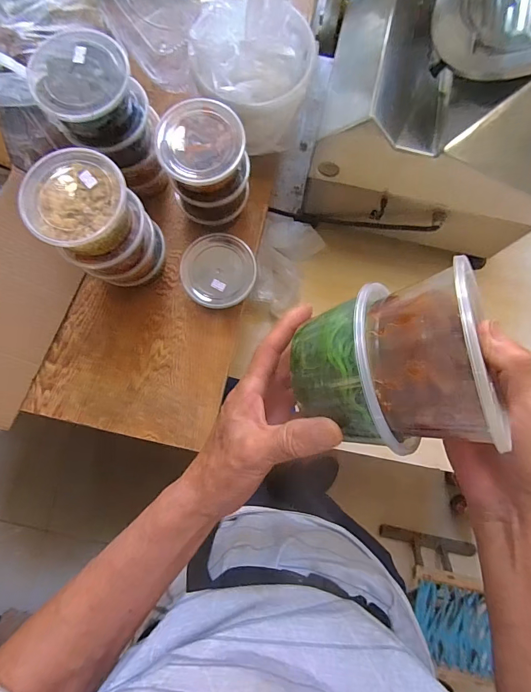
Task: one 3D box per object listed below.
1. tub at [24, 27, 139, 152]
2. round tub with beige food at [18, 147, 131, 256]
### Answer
[{"bbox_3d":[-0.214,-0.310,0.460,0.107,0.063,0.102,0,82,0],"label":"tub"},{"bbox_3d":[-0.212,-0.161,0.433,0.107,0.050,0.106,0,82,0],"label":"round tub with beige food"}]

